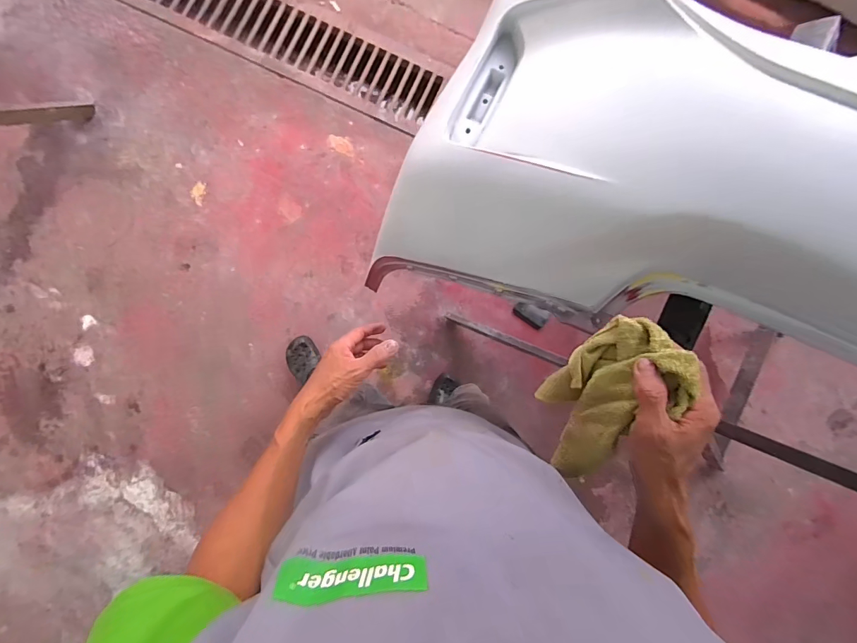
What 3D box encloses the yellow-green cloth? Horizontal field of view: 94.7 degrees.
[{"bbox_3d":[0.185,0.088,0.419,0.065,0.153,0.169,20,84,-5],"label":"yellow-green cloth"}]

